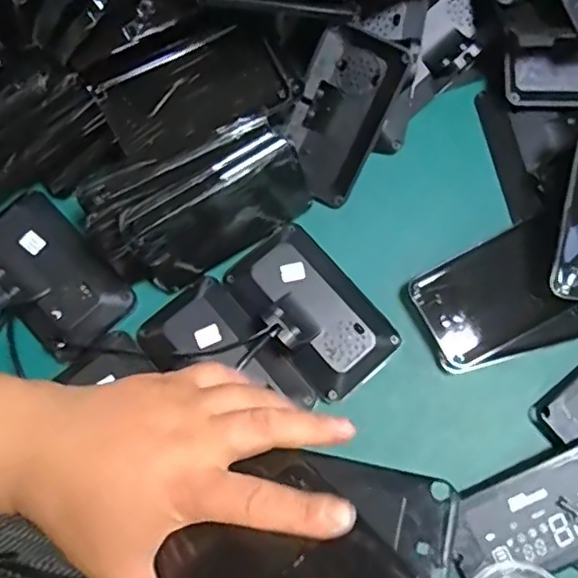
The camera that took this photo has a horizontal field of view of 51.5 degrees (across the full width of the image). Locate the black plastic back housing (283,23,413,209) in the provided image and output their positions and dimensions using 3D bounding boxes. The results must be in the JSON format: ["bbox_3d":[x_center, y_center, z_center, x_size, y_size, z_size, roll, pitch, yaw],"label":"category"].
[{"bbox_3d":[0.049,-0.167,0.579,0.084,0.025,0.156,28,108,5],"label":"black plastic back housing"}]

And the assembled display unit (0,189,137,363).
[{"bbox_3d":[-0.224,-0.016,0.548,0.092,0.037,0.157,-43,77,-10],"label":"assembled display unit"}]

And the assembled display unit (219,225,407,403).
[{"bbox_3d":[0.021,0.015,0.535,0.095,0.046,0.155,-40,77,-9],"label":"assembled display unit"}]

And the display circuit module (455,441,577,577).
[{"bbox_3d":[0.209,0.191,0.499,0.149,0.016,0.080,-24,75,-5],"label":"display circuit module"}]

